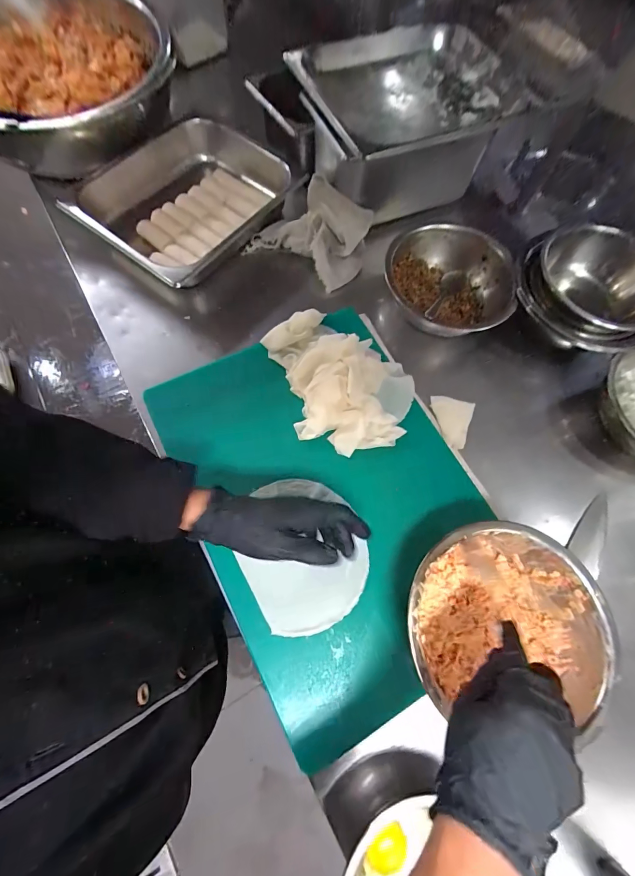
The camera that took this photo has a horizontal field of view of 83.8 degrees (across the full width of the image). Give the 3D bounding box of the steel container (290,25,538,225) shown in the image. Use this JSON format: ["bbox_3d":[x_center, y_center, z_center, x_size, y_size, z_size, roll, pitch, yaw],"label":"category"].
[{"bbox_3d":[0.140,-0.526,0.622,0.316,0.174,0.276,-26,74,-12],"label":"steel container"}]

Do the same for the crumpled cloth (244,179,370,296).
[{"bbox_3d":[-0.007,-0.355,0.613,0.188,0.038,0.145,26,93,0],"label":"crumpled cloth"}]

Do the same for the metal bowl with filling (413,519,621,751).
[{"bbox_3d":[0.202,0.194,0.391,0.208,0.065,0.179,12,68,3],"label":"metal bowl with filling"}]

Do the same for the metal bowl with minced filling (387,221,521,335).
[{"bbox_3d":[0.207,-0.256,0.582,0.188,0.062,0.183,1,71,-4],"label":"metal bowl with minced filling"}]

